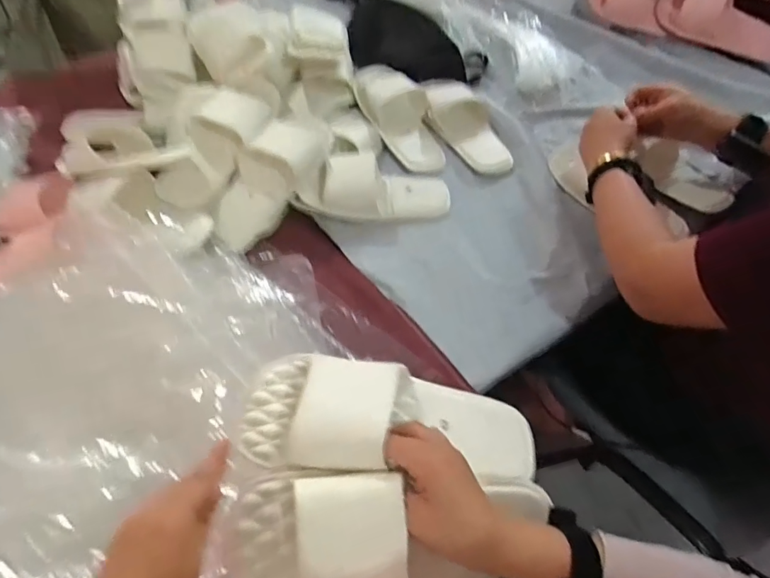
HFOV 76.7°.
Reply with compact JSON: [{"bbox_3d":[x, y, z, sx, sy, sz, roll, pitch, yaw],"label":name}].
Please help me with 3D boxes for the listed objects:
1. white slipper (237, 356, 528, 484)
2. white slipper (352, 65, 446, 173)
[{"bbox_3d":[0.012,0.114,0.439,0.263,0.057,0.104,7,55,-11],"label":"white slipper"},{"bbox_3d":[0.023,-0.288,0.802,0.096,0.054,0.230,-25,77,-17],"label":"white slipper"}]

